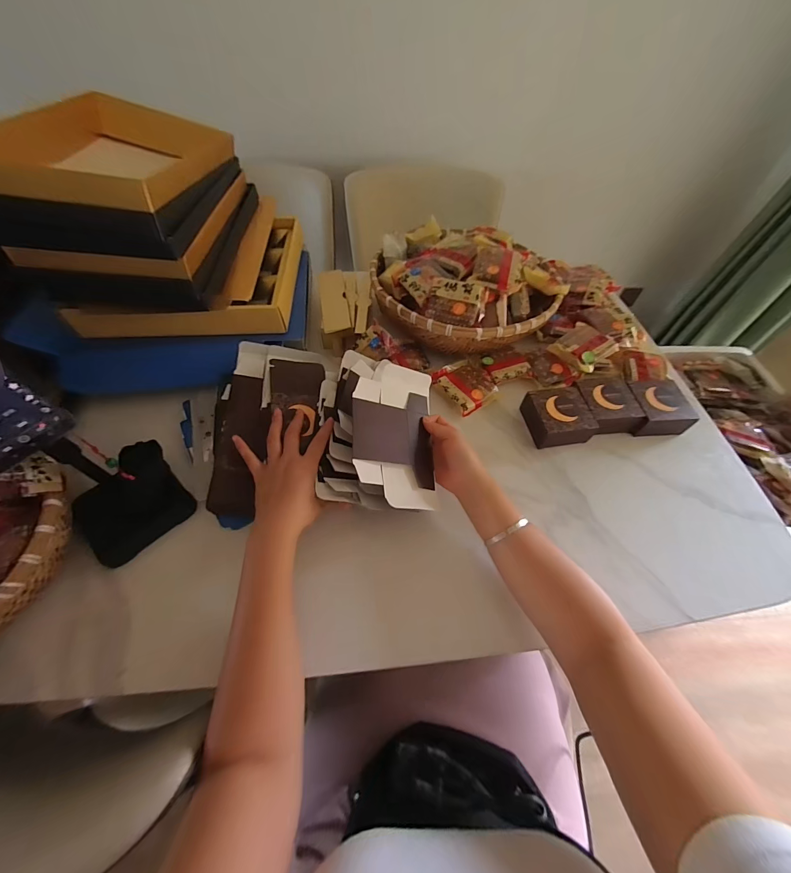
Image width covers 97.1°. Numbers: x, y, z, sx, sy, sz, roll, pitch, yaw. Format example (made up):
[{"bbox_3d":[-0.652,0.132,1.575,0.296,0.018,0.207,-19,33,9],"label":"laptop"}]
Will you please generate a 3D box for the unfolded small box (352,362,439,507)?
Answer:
[{"bbox_3d":[0.002,-0.004,0.471,0.122,0.012,0.195,7,69,-30],"label":"unfolded small box"}]

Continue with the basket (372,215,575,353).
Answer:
[{"bbox_3d":[0.128,-0.288,0.660,0.339,0.128,0.286,12,56,7],"label":"basket"}]

